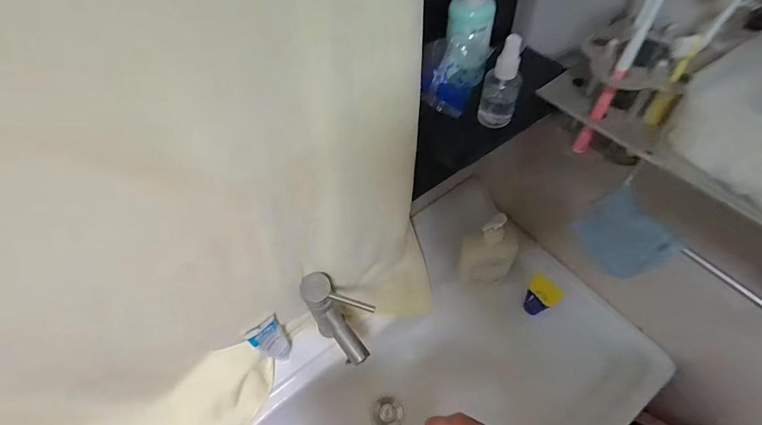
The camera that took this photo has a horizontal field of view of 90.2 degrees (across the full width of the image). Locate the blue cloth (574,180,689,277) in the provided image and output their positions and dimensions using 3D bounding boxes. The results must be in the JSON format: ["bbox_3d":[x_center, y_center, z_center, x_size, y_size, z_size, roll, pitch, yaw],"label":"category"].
[{"bbox_3d":[0.261,0.023,0.410,0.015,0.088,0.084,-15,65,-21],"label":"blue cloth"}]

